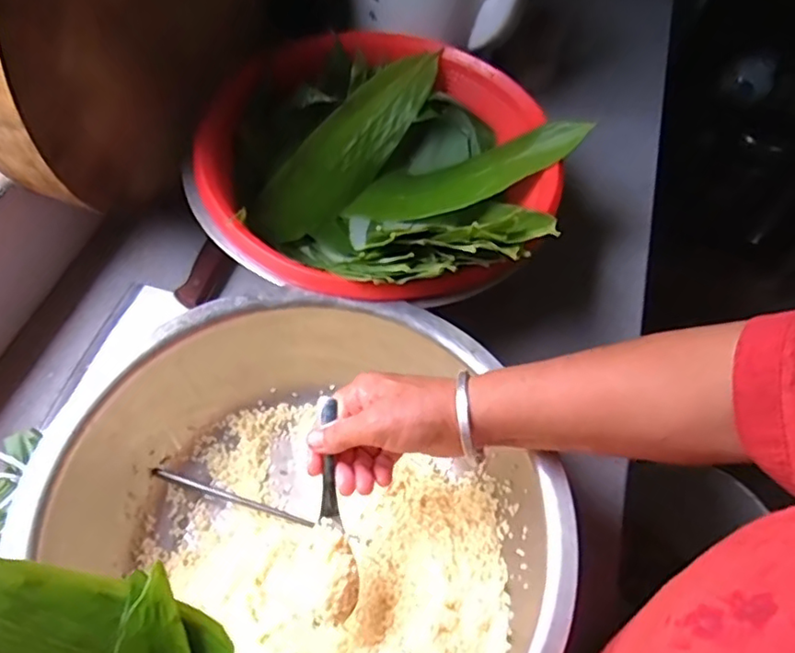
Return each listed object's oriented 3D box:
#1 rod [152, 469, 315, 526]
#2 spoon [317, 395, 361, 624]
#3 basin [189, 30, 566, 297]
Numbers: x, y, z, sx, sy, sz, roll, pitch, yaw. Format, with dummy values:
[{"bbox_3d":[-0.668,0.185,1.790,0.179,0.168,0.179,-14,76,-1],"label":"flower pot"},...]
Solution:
[{"bbox_3d":[-0.135,0.141,0.509,0.139,0.012,0.008,17,58,6],"label":"rod"},{"bbox_3d":[-0.044,0.123,0.419,0.023,0.025,0.139,-8,69,-9],"label":"spoon"},{"bbox_3d":[-0.010,-0.150,0.608,0.308,0.128,0.329,2,57,-3],"label":"basin"}]

